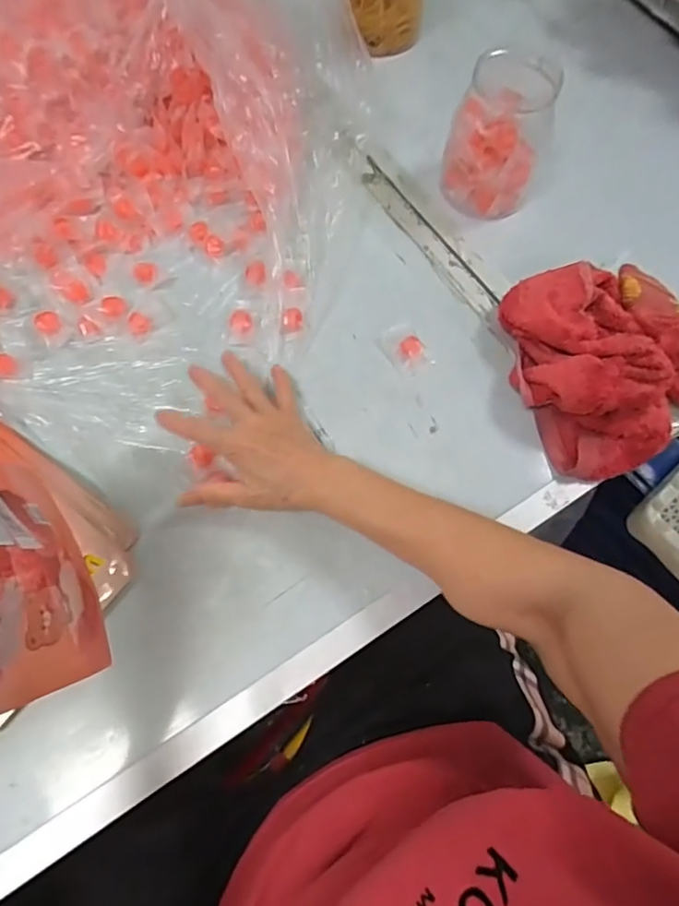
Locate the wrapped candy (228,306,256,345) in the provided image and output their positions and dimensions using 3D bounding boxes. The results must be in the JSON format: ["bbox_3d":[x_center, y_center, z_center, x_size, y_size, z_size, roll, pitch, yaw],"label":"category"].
[{"bbox_3d":[-0.097,-0.127,0.532,0.026,0.009,0.042,-2,69,-2],"label":"wrapped candy"}]

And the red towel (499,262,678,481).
[{"bbox_3d":[0.253,-0.098,0.495,0.195,0.075,0.200,-28,72,-12],"label":"red towel"}]

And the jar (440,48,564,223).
[{"bbox_3d":[0.165,-0.324,0.552,0.101,0.126,0.101,17,69,5],"label":"jar"}]

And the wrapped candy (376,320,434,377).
[{"bbox_3d":[0.066,-0.105,0.528,0.040,0.012,0.056,-28,72,-12],"label":"wrapped candy"}]

